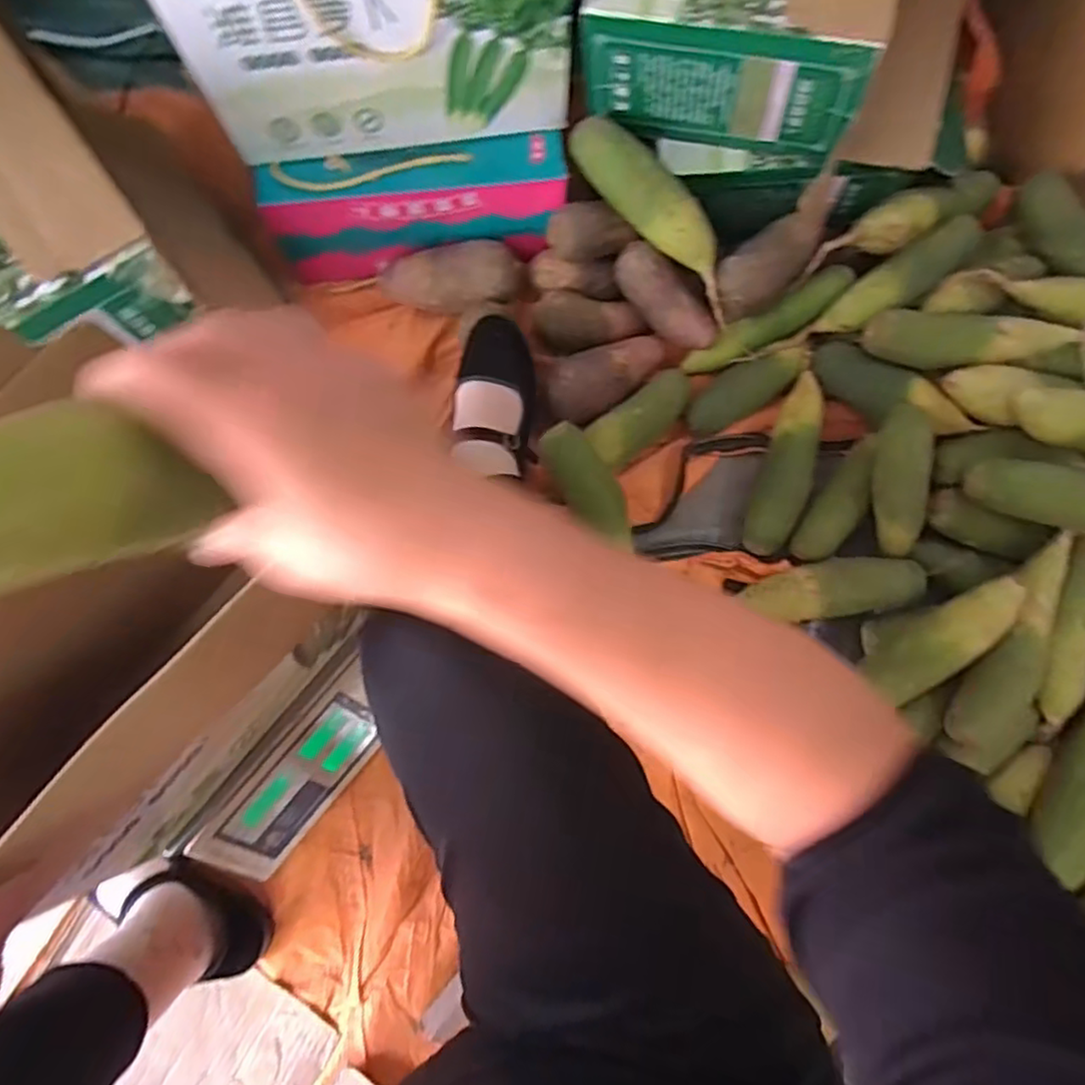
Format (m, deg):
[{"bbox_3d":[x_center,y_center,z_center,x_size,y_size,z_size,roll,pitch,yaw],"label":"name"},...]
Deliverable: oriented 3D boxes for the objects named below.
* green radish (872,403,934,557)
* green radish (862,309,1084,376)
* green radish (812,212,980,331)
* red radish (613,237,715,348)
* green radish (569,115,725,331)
[{"bbox_3d":[0.386,-0.063,0.693,0.053,0.042,0.161,-1,101,1],"label":"green radish"},{"bbox_3d":[0.461,-0.206,0.674,0.221,0.052,0.054,10,79,3],"label":"green radish"},{"bbox_3d":[0.402,-0.293,0.720,0.191,0.055,0.056,-34,80,-5],"label":"green radish"},{"bbox_3d":[0.139,-0.275,0.735,0.051,0.051,0.140,-45,99,-7],"label":"red radish"},{"bbox_3d":[0.131,-0.354,0.701,0.256,0.051,0.053,45,83,-7],"label":"green radish"}]

